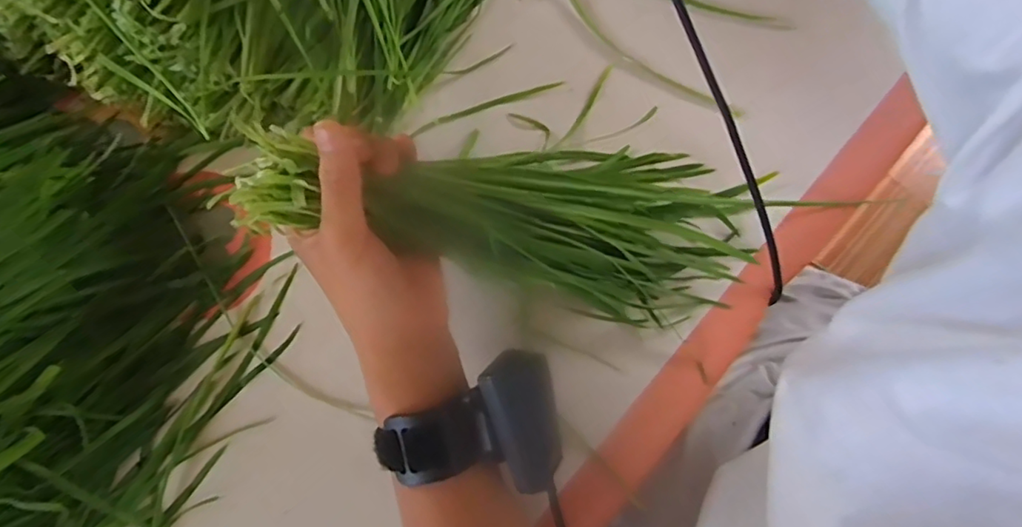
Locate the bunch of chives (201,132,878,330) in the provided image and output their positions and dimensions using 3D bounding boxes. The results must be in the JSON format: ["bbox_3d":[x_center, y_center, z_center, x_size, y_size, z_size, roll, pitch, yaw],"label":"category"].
[{"bbox_3d":[0.016,-0.028,0.334,0.310,0.065,0.108,4,76,-21],"label":"bunch of chives"}]

